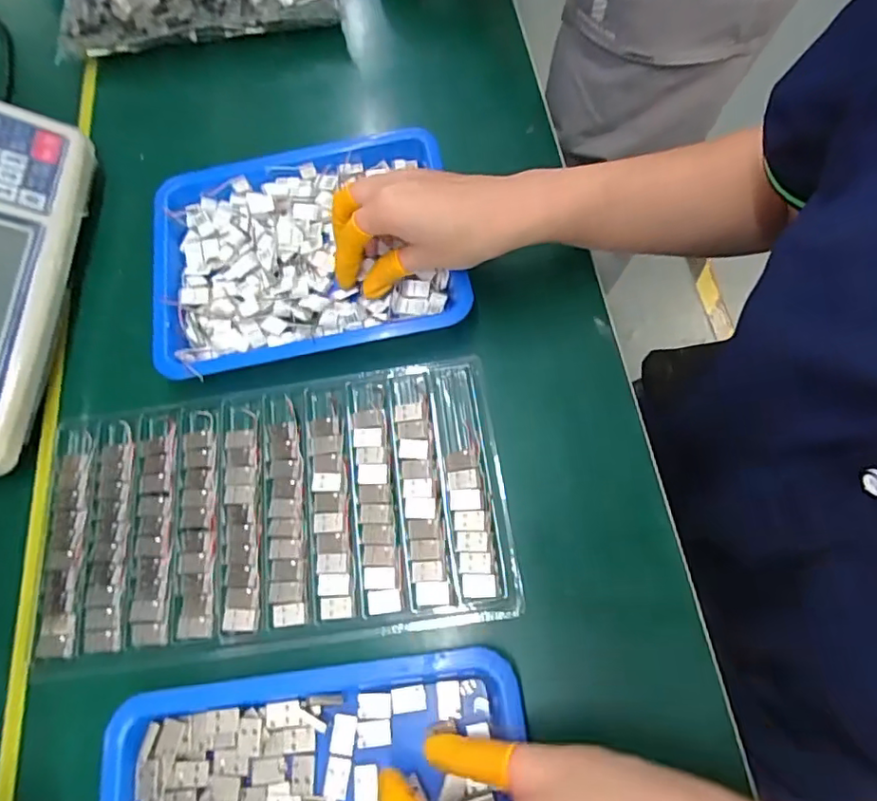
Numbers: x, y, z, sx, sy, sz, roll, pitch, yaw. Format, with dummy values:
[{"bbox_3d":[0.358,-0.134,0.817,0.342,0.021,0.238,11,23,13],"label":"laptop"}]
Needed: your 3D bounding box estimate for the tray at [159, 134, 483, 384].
[{"bbox_3d":[-0.097,-0.106,0.401,0.213,0.031,0.168,-11,67,-2],"label":"tray"}]

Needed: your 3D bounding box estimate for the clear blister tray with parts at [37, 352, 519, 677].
[{"bbox_3d":[-0.105,0.068,0.350,0.285,0.018,0.161,-8,67,-1],"label":"clear blister tray with parts"}]

